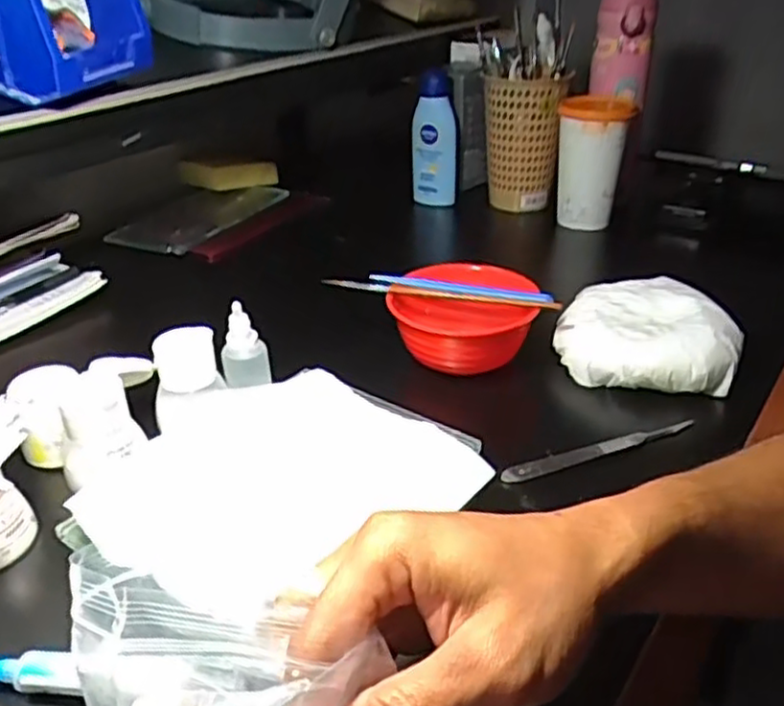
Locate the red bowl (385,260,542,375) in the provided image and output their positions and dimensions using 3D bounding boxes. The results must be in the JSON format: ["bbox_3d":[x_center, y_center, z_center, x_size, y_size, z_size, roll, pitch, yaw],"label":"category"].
[{"bbox_3d":[0.052,-0.025,0.533,0.102,0.047,0.098,-1,31,0],"label":"red bowl"}]

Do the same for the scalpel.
[{"bbox_3d":[0.129,0.059,0.448,0.131,0.010,0.008,-11,33,-17],"label":"scalpel"}]

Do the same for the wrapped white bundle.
[{"bbox_3d":[0.188,-0.016,0.528,0.125,0.043,0.105,9,32,16],"label":"wrapped white bundle"}]

